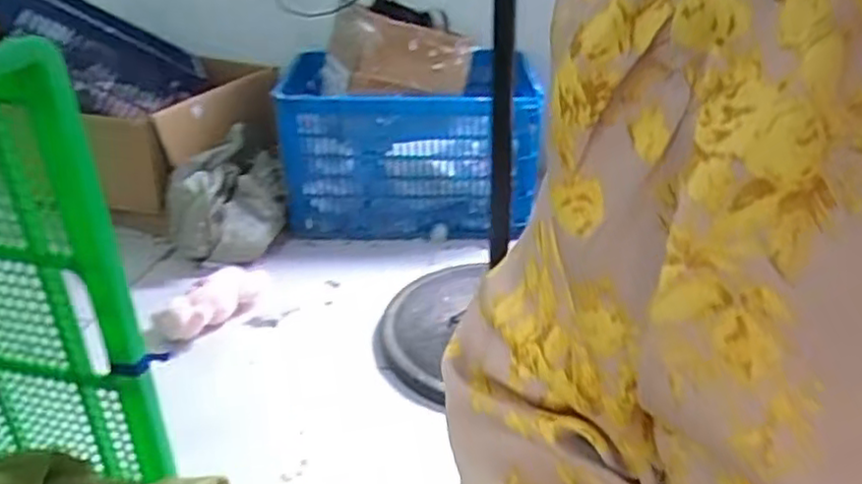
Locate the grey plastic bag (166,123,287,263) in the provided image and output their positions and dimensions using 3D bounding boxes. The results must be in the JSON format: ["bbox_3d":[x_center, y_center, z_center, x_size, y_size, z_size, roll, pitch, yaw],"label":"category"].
[{"bbox_3d":[-0.480,-0.102,1.578,0.269,0.249,0.170,-23,36,-34],"label":"grey plastic bag"}]

